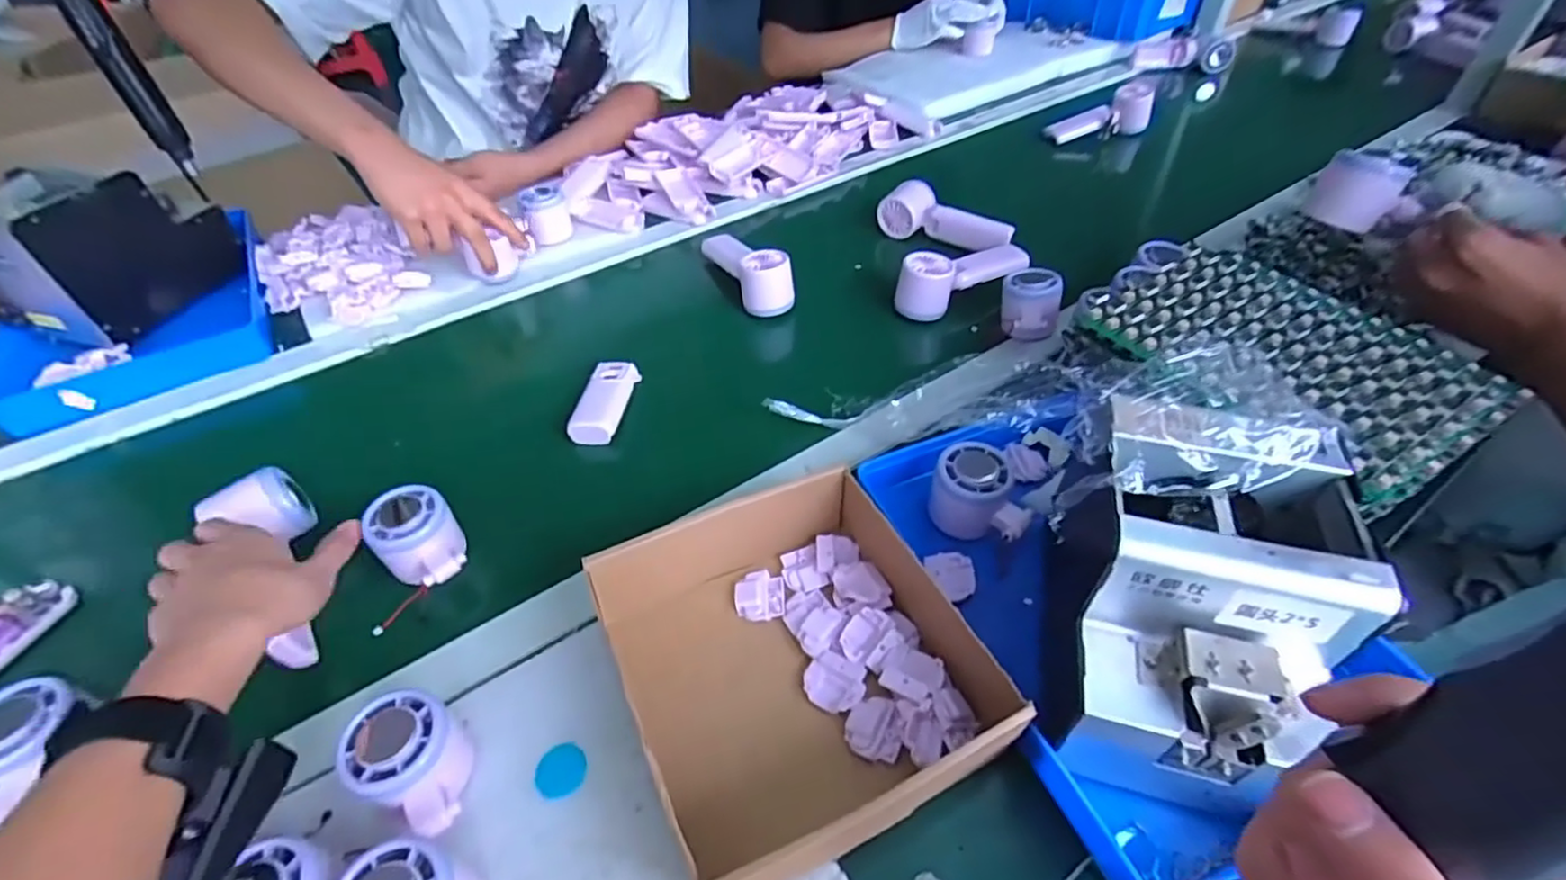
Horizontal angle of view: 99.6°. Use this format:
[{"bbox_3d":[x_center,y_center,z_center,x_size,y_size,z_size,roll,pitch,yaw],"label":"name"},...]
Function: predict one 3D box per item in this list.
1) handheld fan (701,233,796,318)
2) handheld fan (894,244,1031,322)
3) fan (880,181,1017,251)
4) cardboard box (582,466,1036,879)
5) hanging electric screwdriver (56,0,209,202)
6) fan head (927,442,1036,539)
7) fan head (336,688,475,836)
[{"bbox_3d":[-0.045,-0.209,0.759,0.051,0.062,0.164,-21,50,-17],"label":"handheld fan"},{"bbox_3d":[0.201,-0.181,0.716,0.160,0.050,0.063,-23,50,-19],"label":"handheld fan"},{"bbox_3d":[0.202,-0.268,0.810,0.163,0.046,0.053,28,54,25],"label":"fan"},{"bbox_3d":[0.000,0.130,0.416,0.192,0.057,0.209,-20,49,-16],"label":"cardboard box"},{"bbox_3d":[-0.659,-0.374,0.668,0.041,0.220,0.048,-31,53,-25],"label":"hanging electric screwdriver"},{"bbox_3d":[0.147,0.041,0.490,0.071,0.045,0.054,23,52,22],"label":"fan head"},{"bbox_3d":[-0.203,0.179,0.367,0.074,0.046,0.055,27,53,25],"label":"fan head"}]

